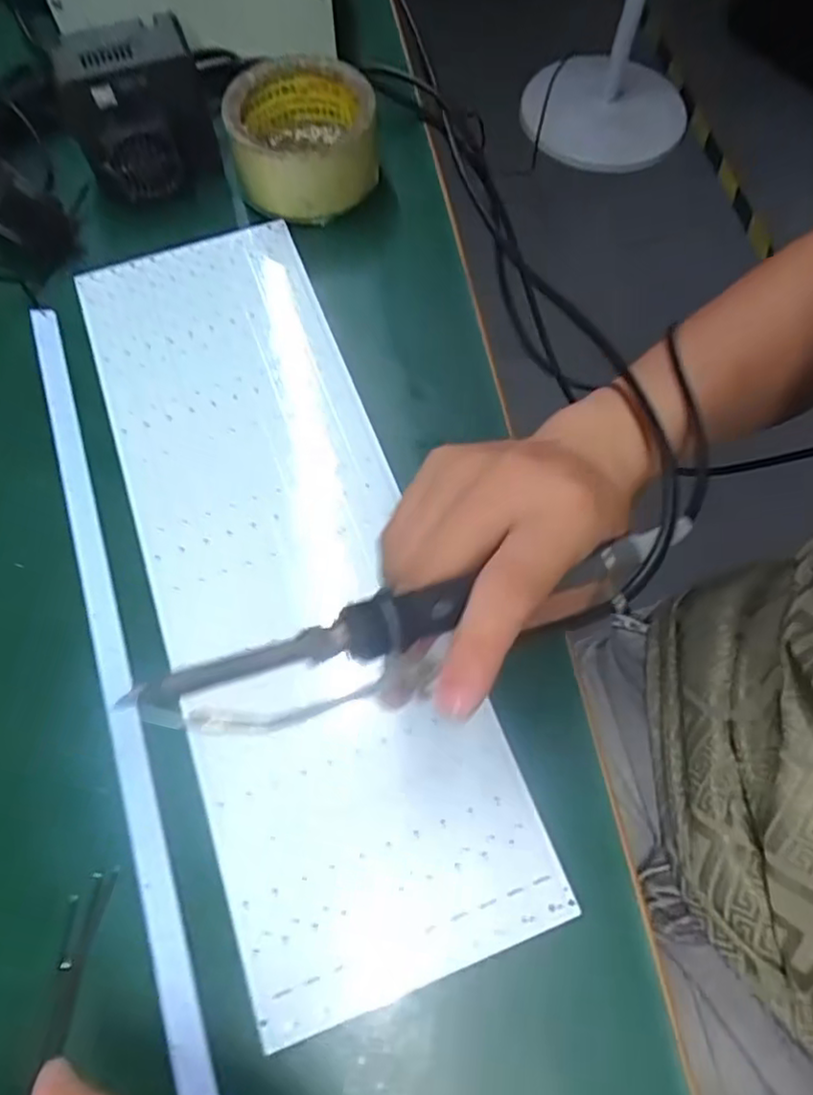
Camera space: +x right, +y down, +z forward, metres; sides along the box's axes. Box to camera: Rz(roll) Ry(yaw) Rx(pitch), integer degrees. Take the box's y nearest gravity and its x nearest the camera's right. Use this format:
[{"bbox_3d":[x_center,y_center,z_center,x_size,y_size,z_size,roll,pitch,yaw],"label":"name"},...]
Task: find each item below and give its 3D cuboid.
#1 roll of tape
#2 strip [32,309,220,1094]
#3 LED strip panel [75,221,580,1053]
[{"bbox_3d":[-0.063,-0.254,0.417,0.087,0.048,0.094,-1,67,1],"label":"roll of tape"},{"bbox_3d":[-0.141,0.041,0.308,0.016,0.007,0.392,-19,68,-7],"label":"strip"},{"bbox_3d":[-0.062,-0.005,0.328,0.128,0.010,0.395,-20,68,-7],"label":"LED strip panel"}]

